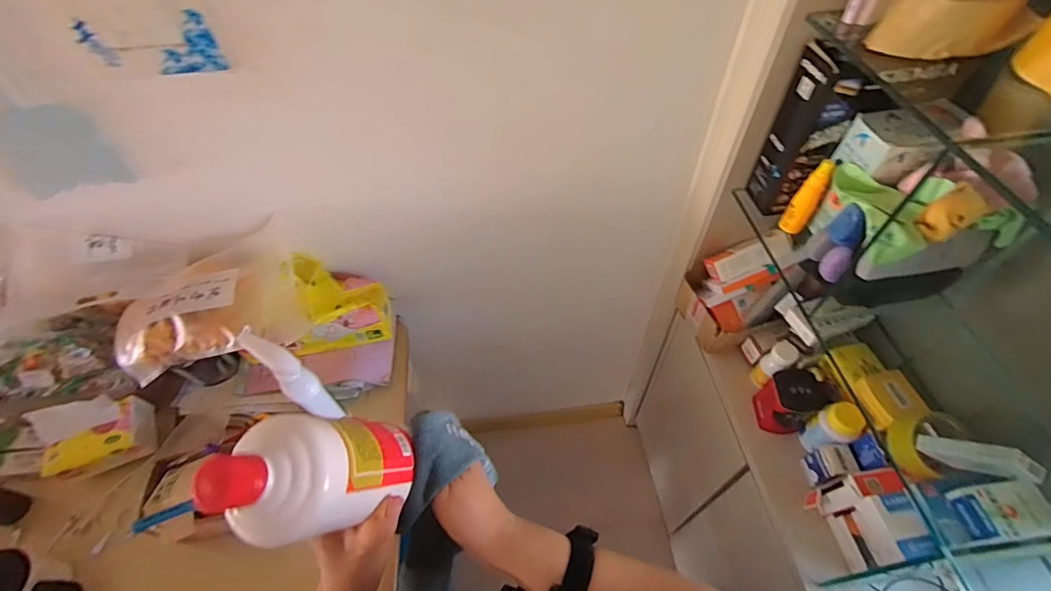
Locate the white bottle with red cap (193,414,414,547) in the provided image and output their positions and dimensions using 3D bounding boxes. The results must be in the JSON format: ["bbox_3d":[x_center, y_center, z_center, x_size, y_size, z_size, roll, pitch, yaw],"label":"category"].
[{"bbox_3d":[-0.137,0.116,0.317,0.062,0.156,0.066,-7,76,27],"label":"white bottle with red cap"}]

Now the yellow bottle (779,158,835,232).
[{"bbox_3d":[0.420,-0.145,0.693,0.026,0.118,0.034,-39,61,-24],"label":"yellow bottle"}]

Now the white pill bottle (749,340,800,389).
[{"bbox_3d":[0.449,0.125,0.840,0.054,0.103,0.041,-32,59,-20],"label":"white pill bottle"}]

